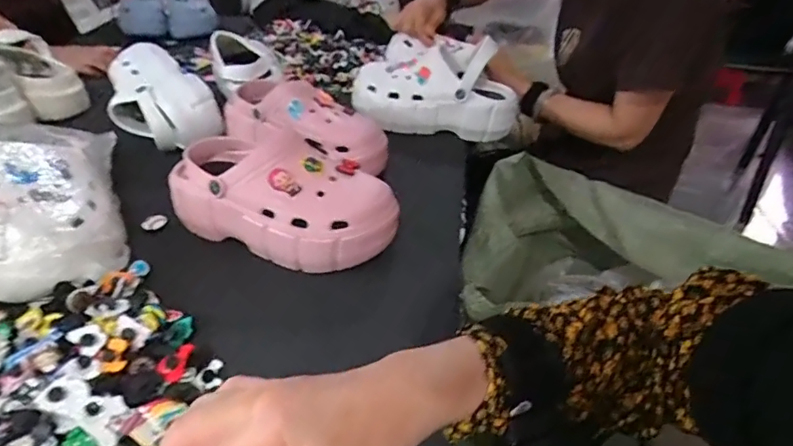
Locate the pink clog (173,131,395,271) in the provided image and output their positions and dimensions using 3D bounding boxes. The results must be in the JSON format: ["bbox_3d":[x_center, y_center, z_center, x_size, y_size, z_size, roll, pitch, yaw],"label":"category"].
[{"bbox_3d":[-0.126,-0.031,0.568,0.257,0.097,0.100,15,37,19],"label":"pink clog"}]

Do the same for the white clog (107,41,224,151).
[{"bbox_3d":[-0.362,-0.189,0.779,0.107,0.088,0.230,-29,44,-35],"label":"white clog"}]

